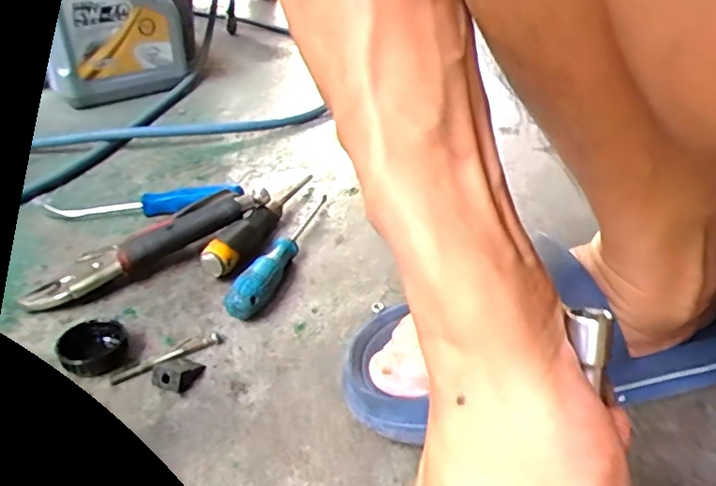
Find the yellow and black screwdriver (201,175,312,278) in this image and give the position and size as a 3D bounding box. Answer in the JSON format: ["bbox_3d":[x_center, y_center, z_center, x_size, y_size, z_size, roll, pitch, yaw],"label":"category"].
[{"bbox_3d":[-0.083,-0.029,0.551,0.024,0.032,0.198,10,34,18],"label":"yellow and black screwdriver"}]

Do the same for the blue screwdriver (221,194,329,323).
[{"bbox_3d":[-0.065,-0.001,0.509,0.026,0.029,0.201,6,33,12],"label":"blue screwdriver"}]

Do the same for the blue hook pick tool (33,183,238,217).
[{"bbox_3d":[-0.216,-0.041,0.579,0.192,0.030,0.022,-3,32,-1],"label":"blue hook pick tool"}]

